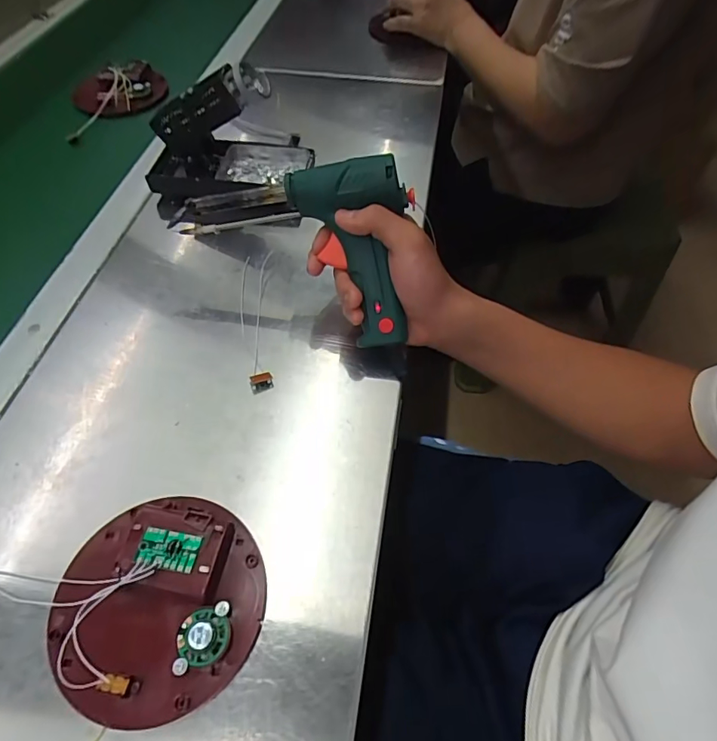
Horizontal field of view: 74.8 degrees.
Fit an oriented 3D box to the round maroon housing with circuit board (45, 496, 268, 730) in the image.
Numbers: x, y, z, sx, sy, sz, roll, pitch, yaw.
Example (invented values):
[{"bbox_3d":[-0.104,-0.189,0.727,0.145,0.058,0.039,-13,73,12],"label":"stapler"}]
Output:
[{"bbox_3d":[-0.119,0.133,0.275,0.117,0.026,0.119,0,58,0],"label":"round maroon housing with circuit board"}]

